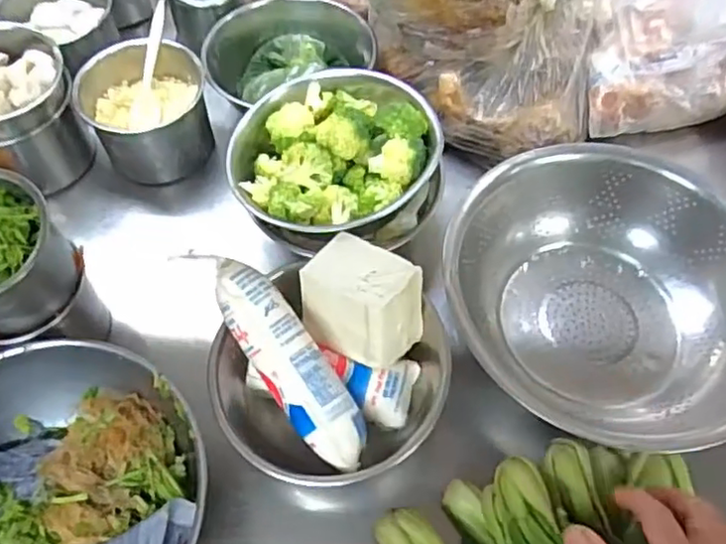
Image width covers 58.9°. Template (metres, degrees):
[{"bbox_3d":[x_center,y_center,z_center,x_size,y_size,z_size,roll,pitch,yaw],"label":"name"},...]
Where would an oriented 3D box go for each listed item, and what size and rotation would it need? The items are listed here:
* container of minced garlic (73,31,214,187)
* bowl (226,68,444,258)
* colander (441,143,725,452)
[{"bbox_3d":[-0.211,-0.161,0.638,0.116,0.091,0.108,-13,61,-8],"label":"container of minced garlic"},{"bbox_3d":[-0.025,-0.092,0.542,0.164,0.079,0.155,0,60,0],"label":"bowl"},{"bbox_3d":[0.196,0.012,0.531,0.254,0.089,0.230,7,61,3],"label":"colander"}]

